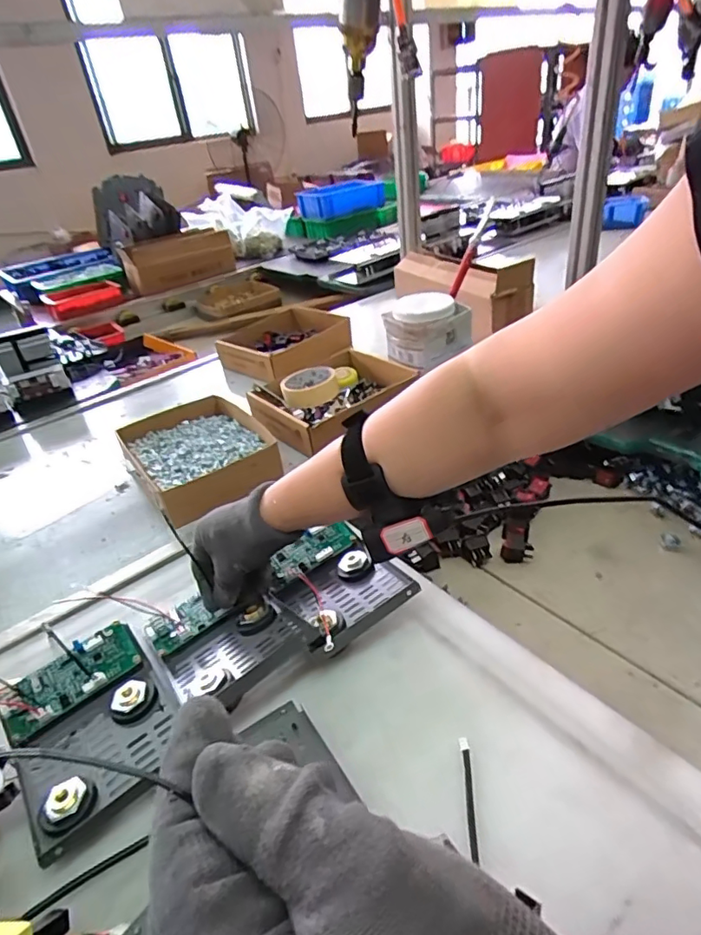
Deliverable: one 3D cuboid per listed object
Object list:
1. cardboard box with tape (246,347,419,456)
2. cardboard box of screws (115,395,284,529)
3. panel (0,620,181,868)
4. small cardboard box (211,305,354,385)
[{"bbox_3d":[-0.022,-0.112,0.858,0.219,0.056,0.189,-27,38,-27],"label":"cardboard box with tape"},{"bbox_3d":[-0.213,-0.016,0.763,0.174,0.058,0.246,-24,36,-23],"label":"cardboard box of screws"},{"bbox_3d":[-0.204,0.205,0.430,0.115,0.042,0.153,-27,38,-27],"label":"panel"},{"bbox_3d":[-0.129,-0.236,1.082,0.254,0.083,0.179,-29,40,-31],"label":"small cardboard box"}]

